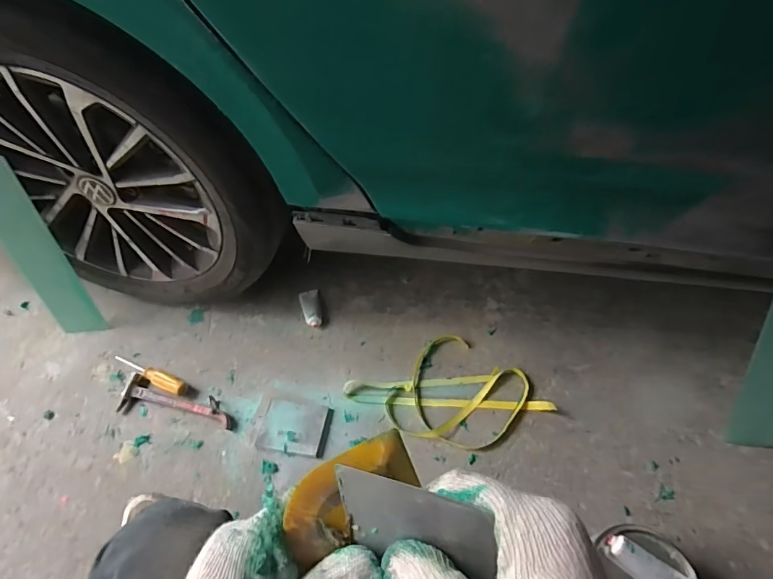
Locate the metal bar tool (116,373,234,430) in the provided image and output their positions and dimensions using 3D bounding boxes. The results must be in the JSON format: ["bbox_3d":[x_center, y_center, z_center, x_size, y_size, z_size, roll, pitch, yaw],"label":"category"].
[{"bbox_3d":[-0.412,0.224,0.881,0.240,0.020,0.068,9,55,9],"label":"metal bar tool"}]

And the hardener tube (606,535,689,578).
[{"bbox_3d":[0.360,0.390,0.618,0.106,0.019,0.045,27,60,20],"label":"hardener tube"}]

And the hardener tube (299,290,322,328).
[{"bbox_3d":[-0.171,0.041,1.002,0.042,0.026,0.103,-11,54,-5],"label":"hardener tube"}]

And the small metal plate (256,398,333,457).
[{"bbox_3d":[-0.171,0.258,0.838,0.127,0.016,0.099,7,55,8],"label":"small metal plate"}]

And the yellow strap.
[{"bbox_3d":[0.118,0.211,0.872,0.320,0.020,0.233,-26,57,-15],"label":"yellow strap"}]

